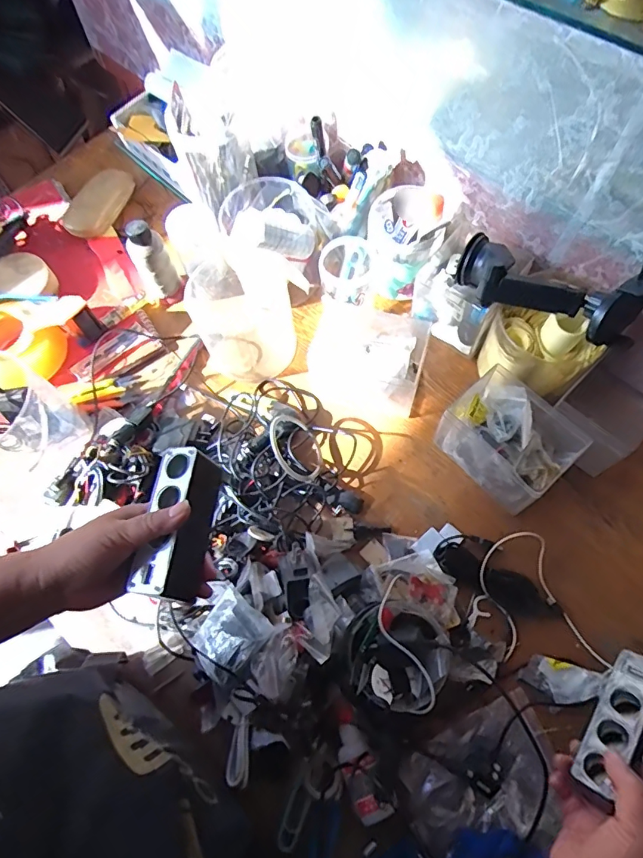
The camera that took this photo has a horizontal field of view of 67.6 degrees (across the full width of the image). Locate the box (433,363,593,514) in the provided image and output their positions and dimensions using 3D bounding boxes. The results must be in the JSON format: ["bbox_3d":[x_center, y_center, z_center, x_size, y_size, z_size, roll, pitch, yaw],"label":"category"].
[{"bbox_3d":[0.221,0.011,0.568,0.099,0.085,0.134,-38,70,-13],"label":"box"}]

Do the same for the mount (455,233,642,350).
[{"bbox_3d":[0.260,-0.161,0.530,0.207,0.082,0.105,37,73,16],"label":"mount"}]

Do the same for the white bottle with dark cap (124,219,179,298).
[{"bbox_3d":[-0.238,-0.231,0.687,0.049,0.132,0.037,-33,69,-12],"label":"white bottle with dark cap"}]

